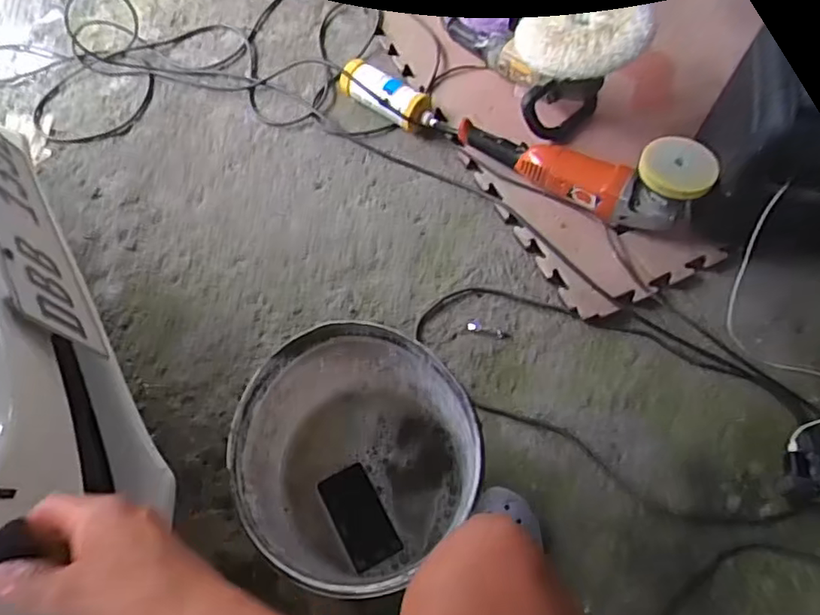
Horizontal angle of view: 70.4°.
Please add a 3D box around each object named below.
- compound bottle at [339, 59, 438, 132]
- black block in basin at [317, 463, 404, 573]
[{"bbox_3d":[-0.039,-0.482,1.315,0.257,0.086,0.105,33,71,18],"label":"compound bottle"},{"bbox_3d":[-0.071,0.293,0.819,0.068,0.022,0.135,-27,66,-12],"label":"black block in basin"}]

